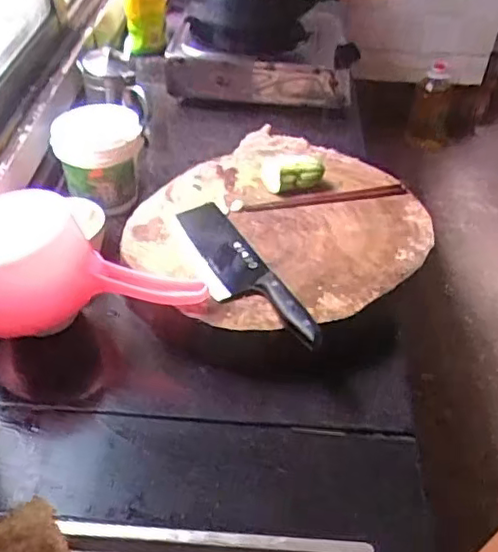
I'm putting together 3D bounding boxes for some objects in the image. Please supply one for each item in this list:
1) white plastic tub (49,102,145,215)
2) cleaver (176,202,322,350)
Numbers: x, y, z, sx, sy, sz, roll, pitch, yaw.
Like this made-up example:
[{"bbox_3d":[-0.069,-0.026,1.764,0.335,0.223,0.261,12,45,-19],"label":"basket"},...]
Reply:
[{"bbox_3d":[-0.224,-0.178,0.944,0.126,0.131,0.110,-8,43,-12],"label":"white plastic tub"},{"bbox_3d":[-0.019,-0.011,0.770,0.083,0.021,0.280,-16,45,-19],"label":"cleaver"}]

